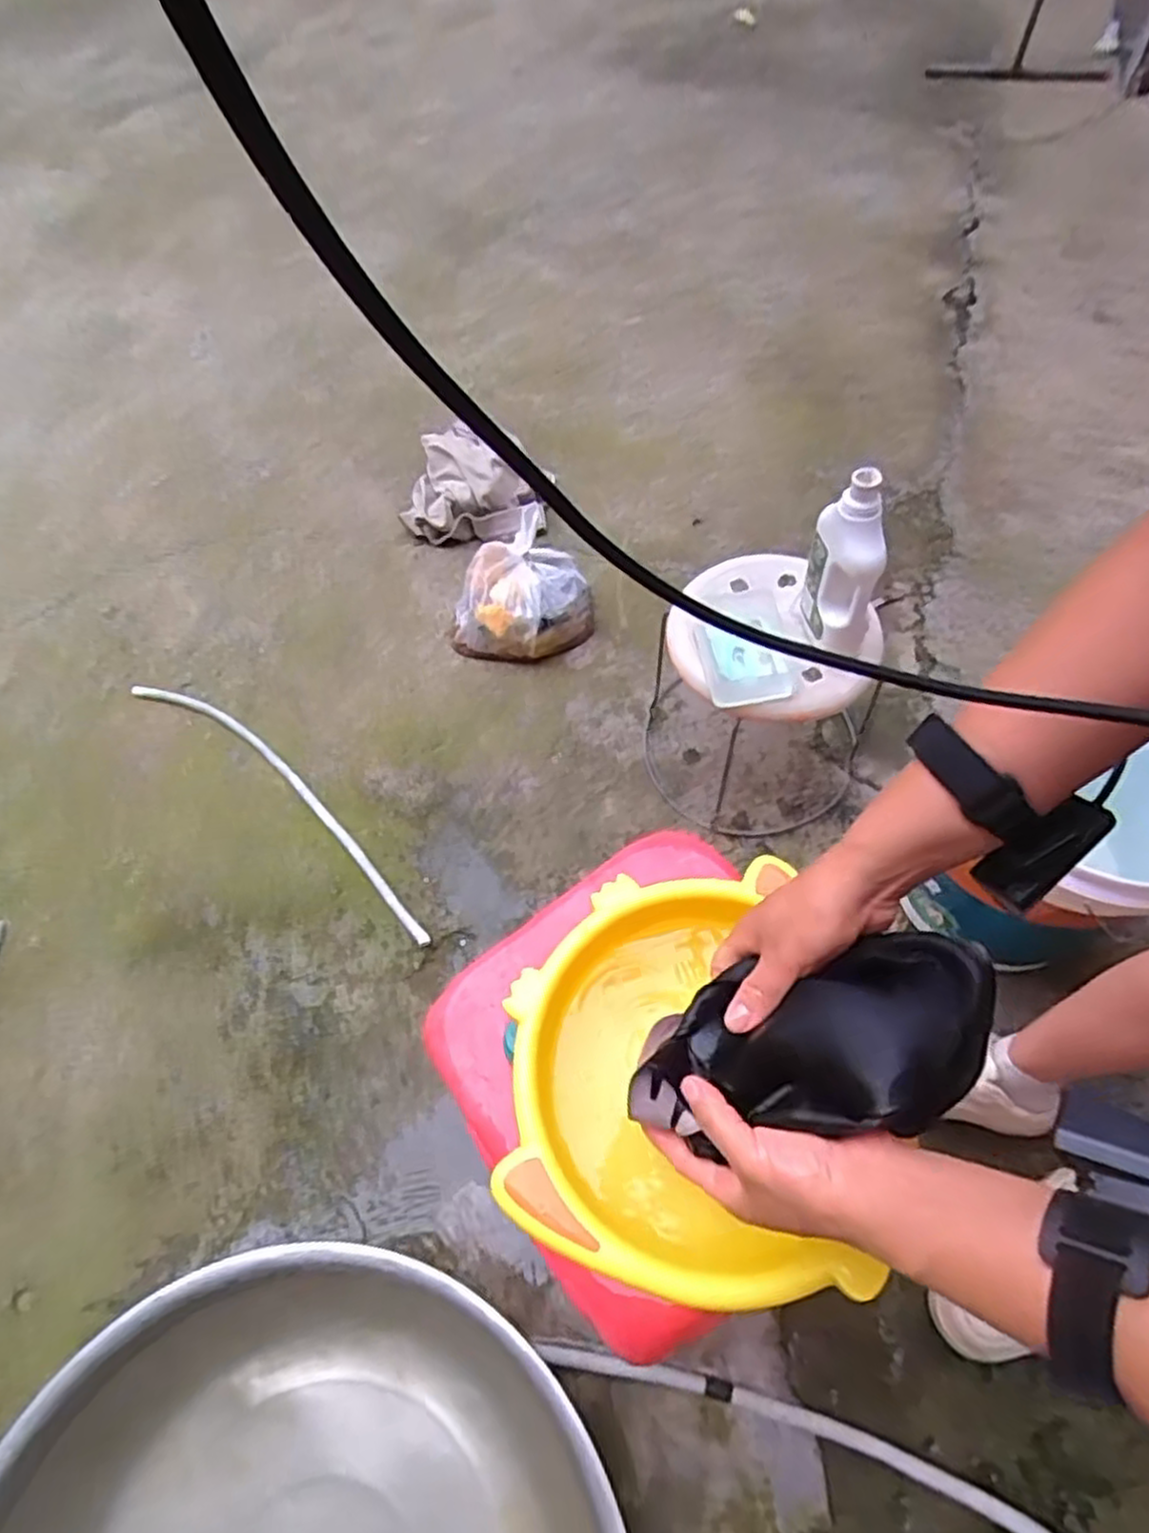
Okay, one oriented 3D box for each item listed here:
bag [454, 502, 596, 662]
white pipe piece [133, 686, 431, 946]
[{"bbox_3d":[-0.105,-0.326,1.393,0.278,0.154,0.242,-34,63,-17],"label":"bag"},{"bbox_3d":[-0.515,0.032,1.284,0.794,0.027,0.076,34,66,22],"label":"white pipe piece"}]

